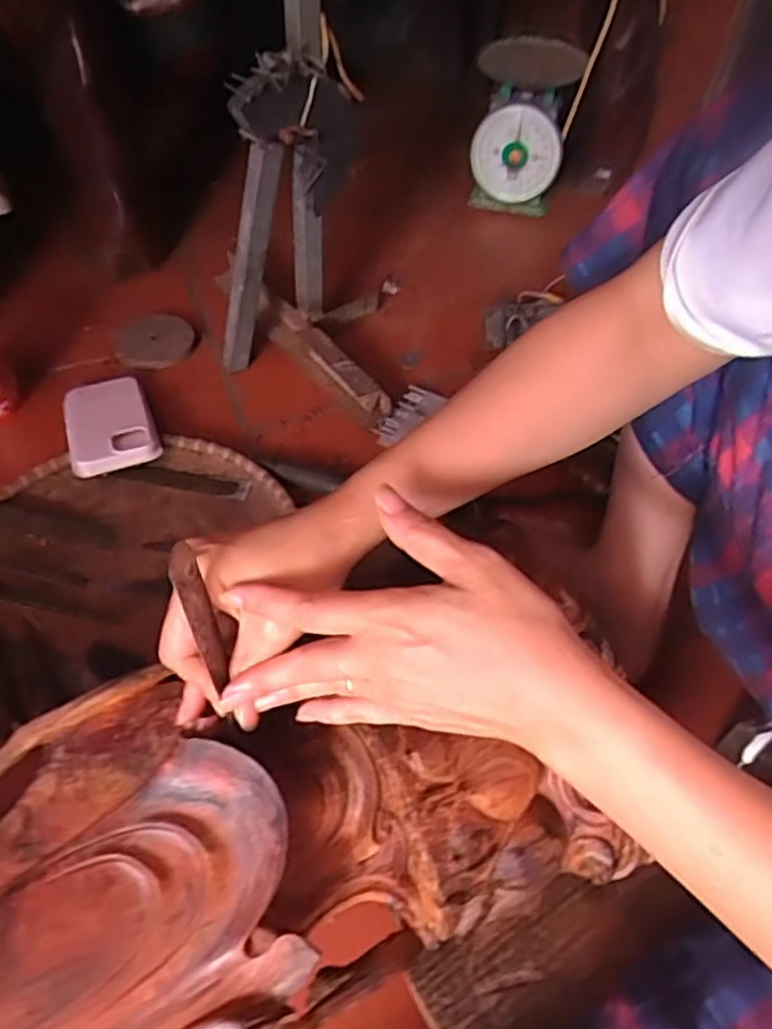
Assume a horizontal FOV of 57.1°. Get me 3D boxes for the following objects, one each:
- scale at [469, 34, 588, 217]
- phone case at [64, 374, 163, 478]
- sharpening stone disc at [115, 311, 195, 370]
[{"bbox_3d":[0.200,-0.573,1.051,0.142,0.194,0.130,2,52,2],"label":"scale"},{"bbox_3d":[-0.309,-0.103,0.789,0.090,0.019,0.167,-15,43,-20],"label":"phone case"},{"bbox_3d":[-0.297,-0.225,0.904,0.094,0.006,0.111,-21,55,-15],"label":"sharpening stone disc"}]

